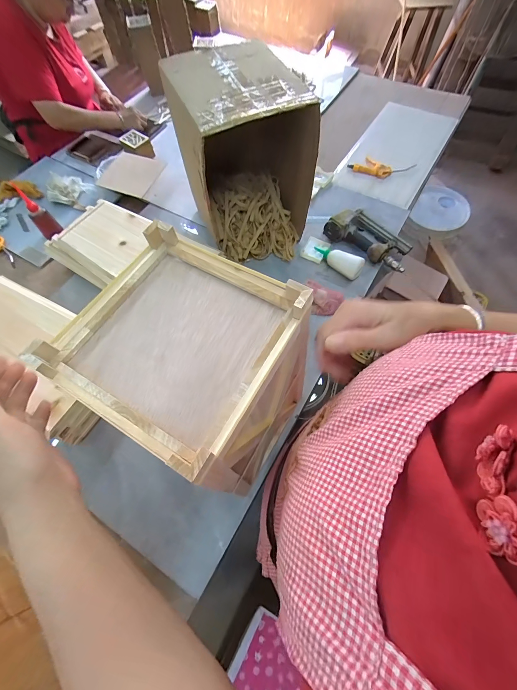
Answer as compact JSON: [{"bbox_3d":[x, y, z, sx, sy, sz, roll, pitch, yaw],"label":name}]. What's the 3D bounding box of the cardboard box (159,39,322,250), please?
[{"bbox_3d":[-0.037,-0.479,0.755,0.290,0.364,0.274,-24,67,-9],"label":"cardboard box"}]

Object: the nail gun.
[{"bbox_3d":[0.352,-0.336,0.883,0.261,0.070,0.149,36,71,16],"label":"nail gun"}]

